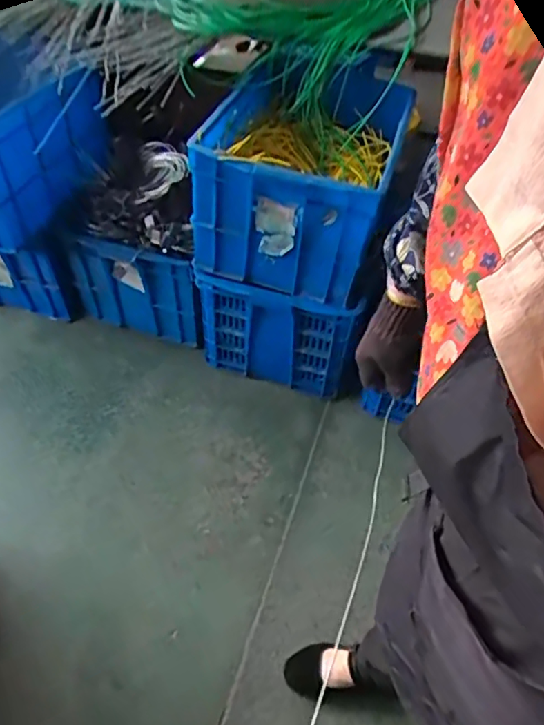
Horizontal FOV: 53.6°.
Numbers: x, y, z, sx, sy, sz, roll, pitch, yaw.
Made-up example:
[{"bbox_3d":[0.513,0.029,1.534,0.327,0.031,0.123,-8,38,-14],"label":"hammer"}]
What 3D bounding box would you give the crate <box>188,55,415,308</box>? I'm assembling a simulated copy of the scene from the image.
[{"bbox_3d":[0.084,-0.445,1.264,0.348,0.332,0.541,16,51,11],"label":"crate"}]

